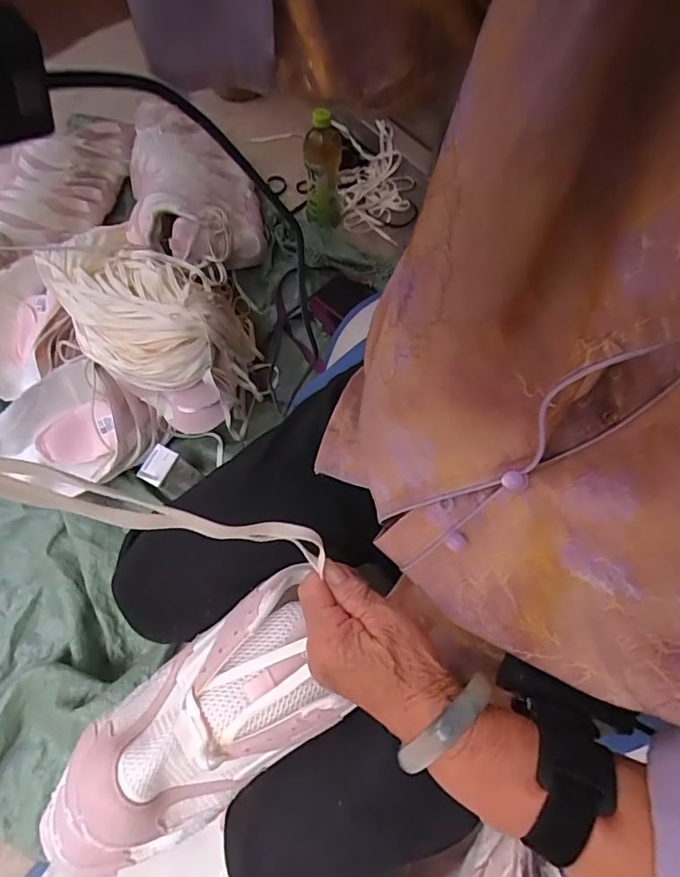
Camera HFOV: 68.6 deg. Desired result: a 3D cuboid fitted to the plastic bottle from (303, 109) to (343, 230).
[{"bbox_3d":[-0.033,-0.494,0.936,0.073,0.226,0.069,-4,69,0],"label":"plastic bottle"}]

